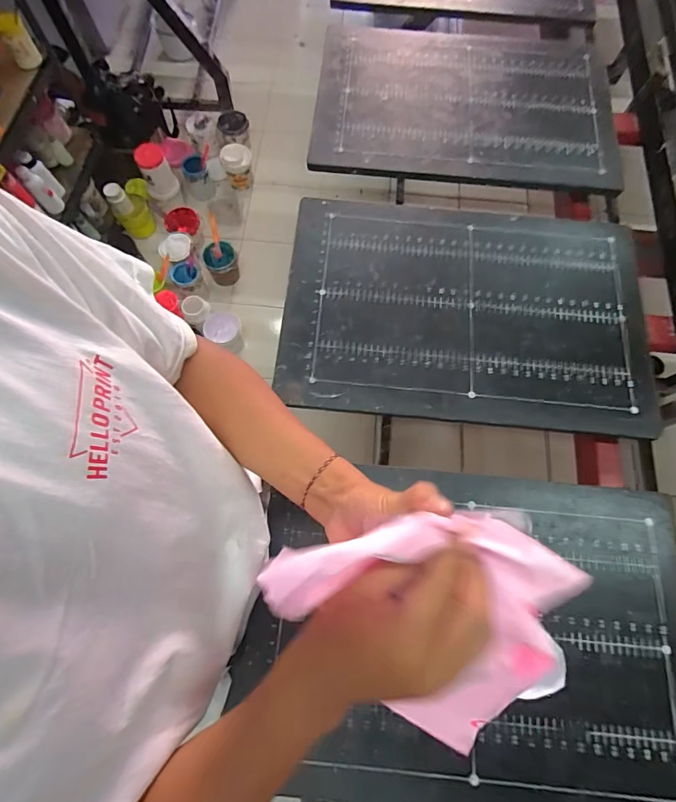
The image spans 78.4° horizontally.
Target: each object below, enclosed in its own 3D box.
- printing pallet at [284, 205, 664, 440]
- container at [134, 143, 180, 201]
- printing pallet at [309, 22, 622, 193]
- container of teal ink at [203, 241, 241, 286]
[{"bbox_3d":[0.208,-0.157,0.692,0.582,0.019,0.395,5,73,2],"label":"printing pallet"},{"bbox_3d":[-0.699,-0.883,1.595,0.122,0.154,0.122,-23,74,-8],"label":"container"},{"bbox_3d":[0.249,-0.624,0.839,0.580,0.021,0.436,5,73,2],"label":"printing pallet"},{"bbox_3d":[-0.448,-0.531,1.625,0.125,0.121,0.124,-23,74,-8],"label":"container of teal ink"}]

